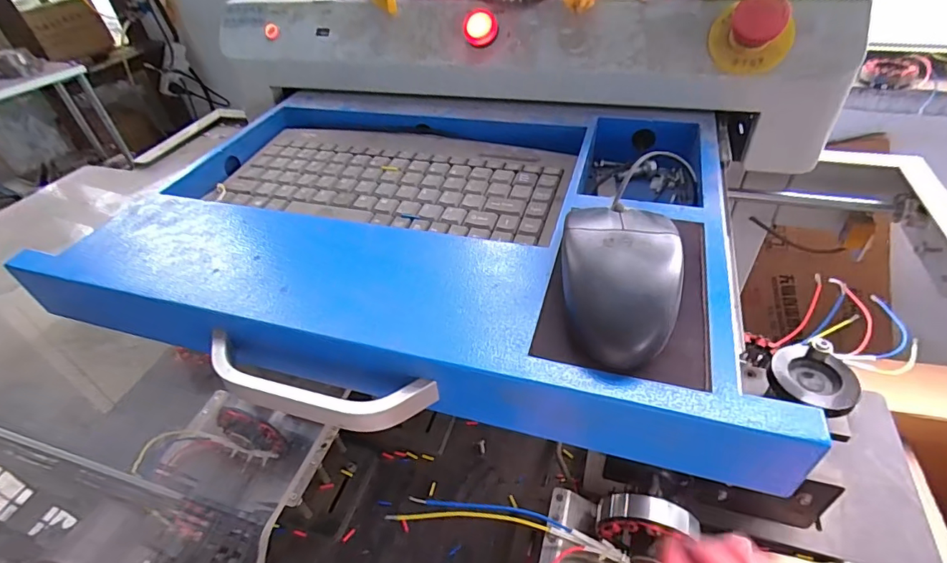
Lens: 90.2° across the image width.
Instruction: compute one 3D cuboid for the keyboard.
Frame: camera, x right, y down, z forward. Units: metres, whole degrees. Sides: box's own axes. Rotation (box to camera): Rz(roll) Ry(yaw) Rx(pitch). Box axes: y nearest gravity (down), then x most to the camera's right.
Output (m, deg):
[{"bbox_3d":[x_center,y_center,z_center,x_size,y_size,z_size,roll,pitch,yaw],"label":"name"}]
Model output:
[{"bbox_3d":[-0.068,-0.087,0.394,0.284,0.015,0.134,9,45,17],"label":"keyboard"}]

